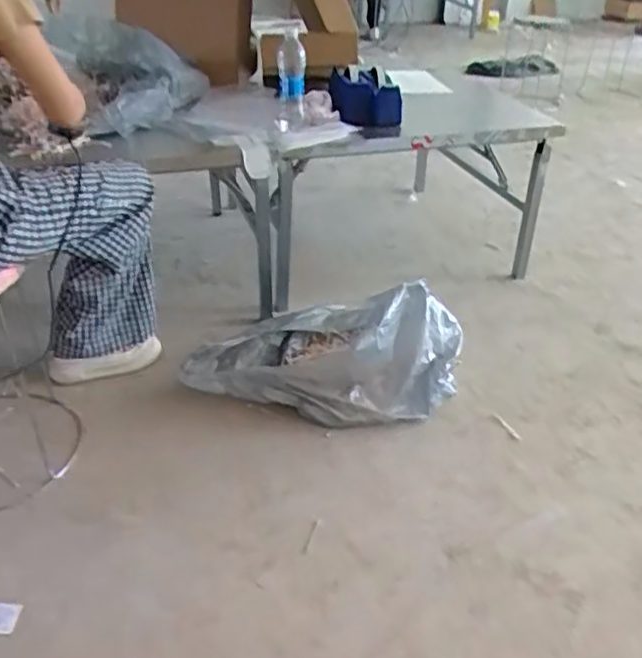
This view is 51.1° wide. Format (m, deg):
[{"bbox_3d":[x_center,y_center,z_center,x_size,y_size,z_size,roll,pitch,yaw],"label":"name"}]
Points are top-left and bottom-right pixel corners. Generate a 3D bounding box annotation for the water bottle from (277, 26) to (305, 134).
[{"bbox_3d":[-0.071,-0.577,1.562,0.063,0.197,0.072,-3,34,-4],"label":"water bottle"}]

